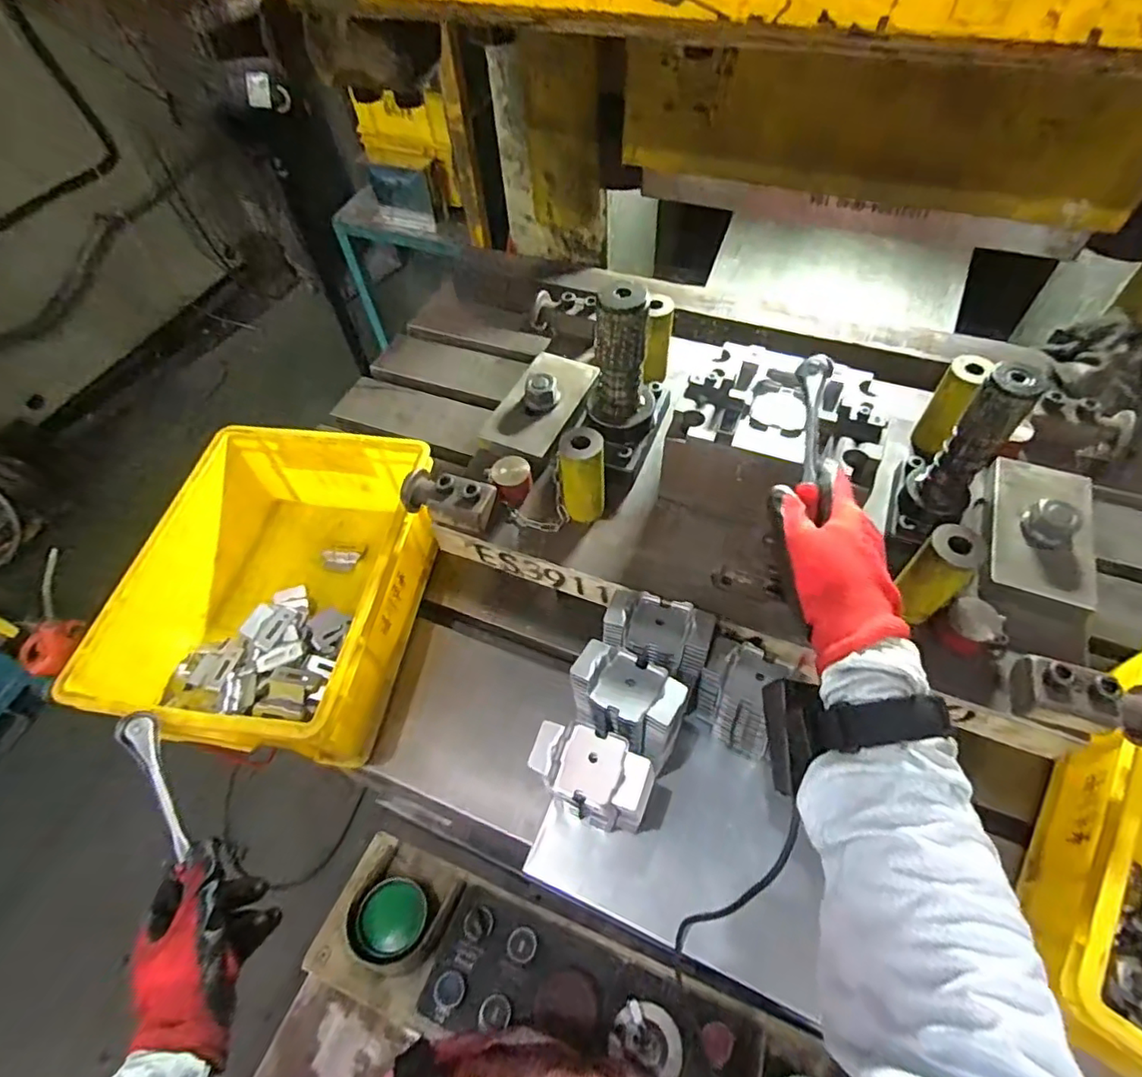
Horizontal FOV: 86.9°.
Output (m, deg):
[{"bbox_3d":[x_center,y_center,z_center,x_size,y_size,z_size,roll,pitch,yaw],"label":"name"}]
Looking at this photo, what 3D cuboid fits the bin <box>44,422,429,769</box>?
[{"bbox_3d":[-0.305,0.059,0.658,0.256,0.137,0.337,6,56,8],"label":"bin"}]

